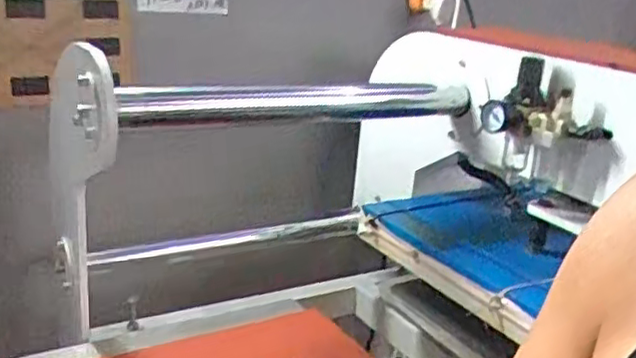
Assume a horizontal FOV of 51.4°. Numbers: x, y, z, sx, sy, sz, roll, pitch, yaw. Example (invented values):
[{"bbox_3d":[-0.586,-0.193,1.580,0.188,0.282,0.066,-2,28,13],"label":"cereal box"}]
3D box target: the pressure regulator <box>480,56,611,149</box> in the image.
[{"bbox_3d":[0.270,-0.088,0.779,0.143,0.088,0.054,10,18,20],"label":"pressure regulator"}]

